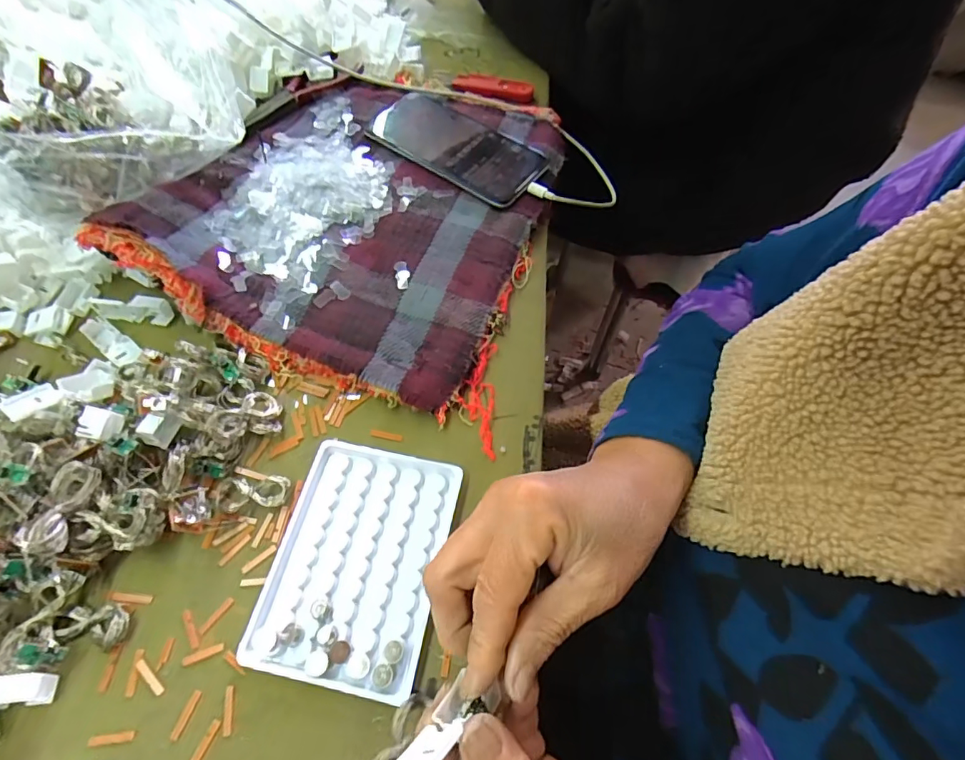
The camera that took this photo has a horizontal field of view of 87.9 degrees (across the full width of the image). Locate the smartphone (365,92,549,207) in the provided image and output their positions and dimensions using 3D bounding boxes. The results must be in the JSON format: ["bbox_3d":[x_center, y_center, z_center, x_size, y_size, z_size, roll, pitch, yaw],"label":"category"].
[{"bbox_3d":[-0.025,-0.215,0.452,0.165,0.010,0.078,36,66,18],"label":"smartphone"}]

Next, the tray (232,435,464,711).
[{"bbox_3d":[-0.072,0.102,0.290,0.095,0.011,0.129,11,61,5],"label":"tray"}]

